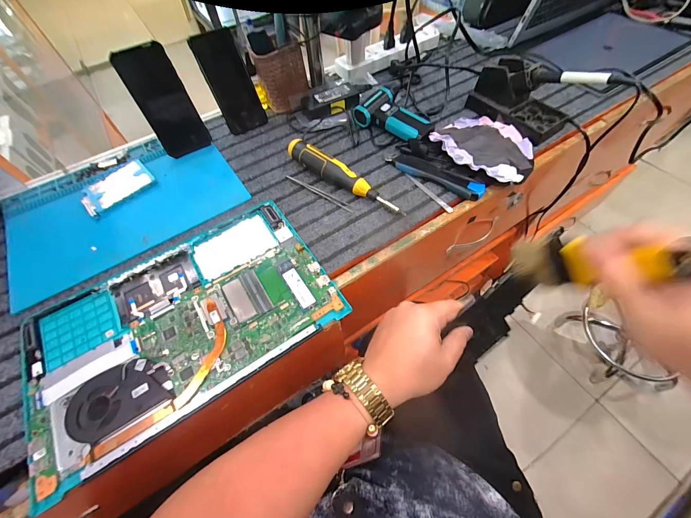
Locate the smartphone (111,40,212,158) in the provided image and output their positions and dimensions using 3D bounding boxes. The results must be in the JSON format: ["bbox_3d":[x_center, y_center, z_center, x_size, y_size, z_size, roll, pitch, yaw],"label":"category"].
[{"bbox_3d":[-0.304,-0.264,0.507,0.077,0.162,0.012,-35,30,-24],"label":"smartphone"}]

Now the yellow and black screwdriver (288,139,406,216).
[{"bbox_3d":[-0.007,-0.129,0.473,0.220,0.035,0.032,36,67,24],"label":"yellow and black screwdriver"}]

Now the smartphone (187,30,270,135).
[{"bbox_3d":[-0.207,-0.315,0.540,0.071,0.155,0.015,-28,31,-13],"label":"smartphone"}]

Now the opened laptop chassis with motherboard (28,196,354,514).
[{"bbox_3d":[-0.202,0.074,0.375,0.361,0.015,0.212,-32,61,-15],"label":"opened laptop chassis with motherboard"}]

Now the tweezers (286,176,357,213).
[{"bbox_3d":[-0.041,-0.108,0.483,0.136,0.004,0.012,31,65,21],"label":"tweezers"}]

